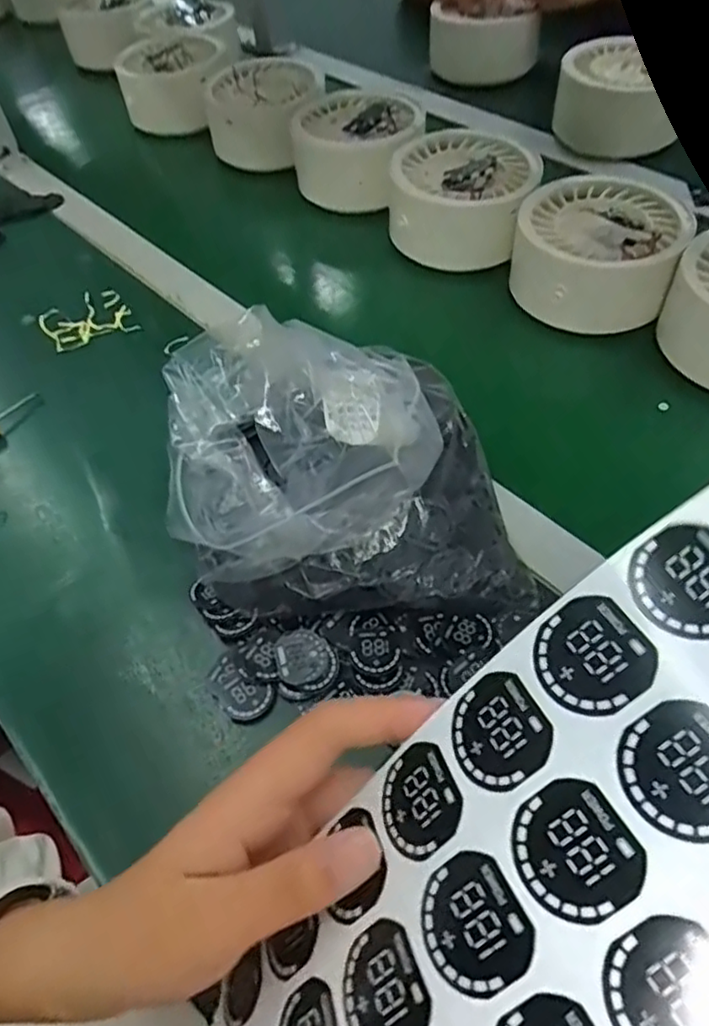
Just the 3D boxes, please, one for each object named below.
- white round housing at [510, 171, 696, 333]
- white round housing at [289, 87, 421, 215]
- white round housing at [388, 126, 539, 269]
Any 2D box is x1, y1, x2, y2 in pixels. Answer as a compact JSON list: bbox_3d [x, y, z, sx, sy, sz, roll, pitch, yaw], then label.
[{"bbox_3d":[0.207,-0.231,0.566,0.130,0.091,0.130,-1,56,1],"label":"white round housing"},{"bbox_3d":[-0.004,-0.378,0.677,0.131,0.062,0.156,14,57,11],"label":"white round housing"},{"bbox_3d":[0.103,-0.299,0.618,0.141,0.065,0.144,-2,56,0],"label":"white round housing"}]

